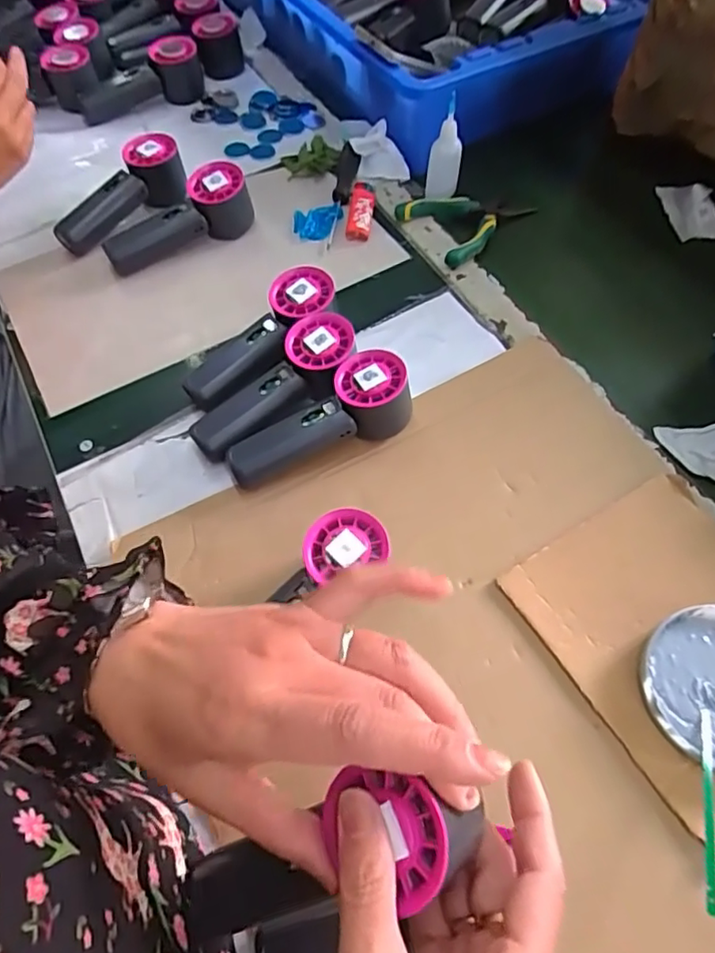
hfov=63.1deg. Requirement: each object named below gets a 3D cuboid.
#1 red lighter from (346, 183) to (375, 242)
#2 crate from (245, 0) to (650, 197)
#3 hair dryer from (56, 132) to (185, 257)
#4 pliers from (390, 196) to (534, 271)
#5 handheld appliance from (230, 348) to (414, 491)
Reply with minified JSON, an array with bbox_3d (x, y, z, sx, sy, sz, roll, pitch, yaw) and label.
[{"bbox_3d":[0.004,-0.286,0.626,0.025,0.014,0.082,5,61,4],"label":"red lighter"},{"bbox_3d":[0.039,-0.698,0.805,0.388,0.100,0.701,-29,64,-14],"label":"crate"},{"bbox_3d":[-0.247,-0.294,0.613,0.056,0.056,0.152,33,66,18],"label":"hair dryer"},{"bbox_3d":[0.121,-0.280,0.617,0.136,0.018,0.103,-30,65,-15],"label":"pliers"},{"bbox_3d":[-0.033,-0.047,0.468,0.152,0.058,0.057,-20,62,-10],"label":"handheld appliance"}]

